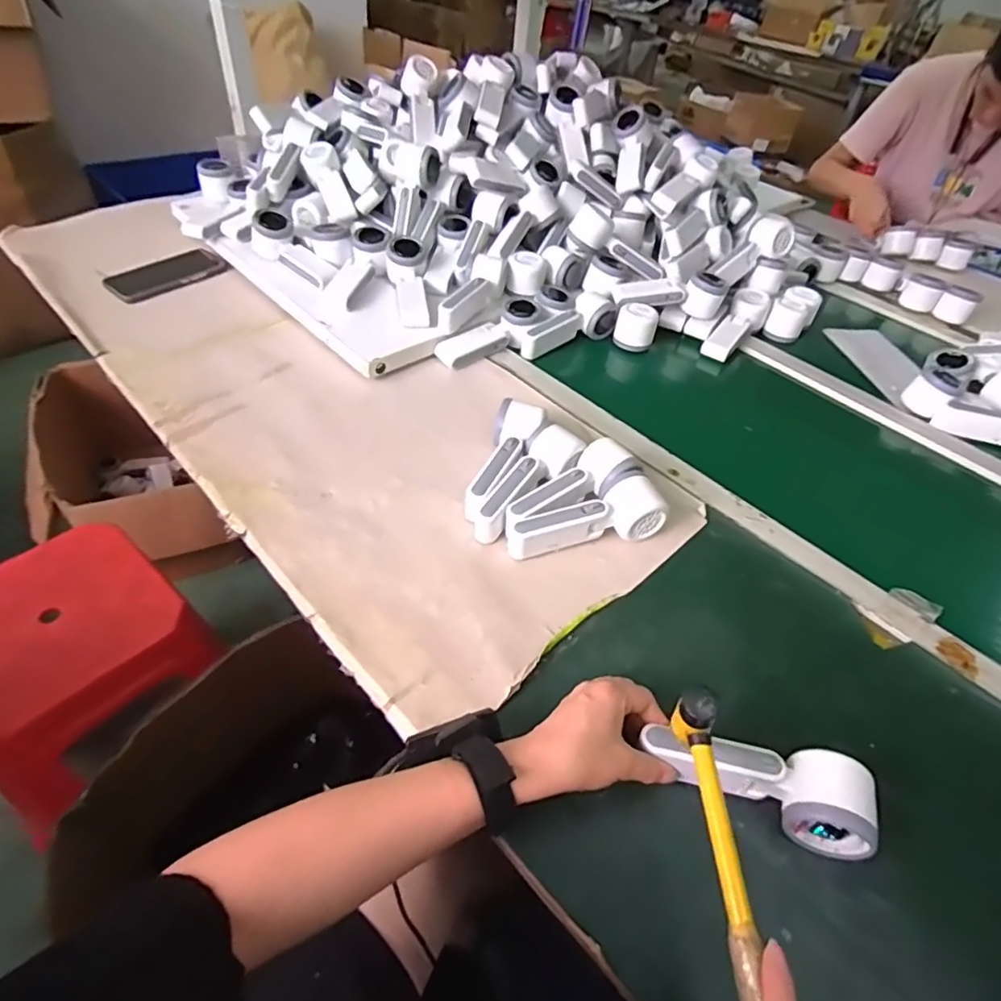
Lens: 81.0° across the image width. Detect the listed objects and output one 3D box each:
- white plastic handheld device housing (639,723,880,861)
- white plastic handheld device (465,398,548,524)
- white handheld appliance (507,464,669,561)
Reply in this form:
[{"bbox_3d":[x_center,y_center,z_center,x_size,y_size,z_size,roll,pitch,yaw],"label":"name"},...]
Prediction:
[{"bbox_3d":[0.187,0.203,0.439,0.163,0.040,0.059,17,46,10],"label":"white plastic handheld device housing"},{"bbox_3d":[0.005,-0.038,0.640,0.050,0.059,0.158,15,46,7],"label":"white plastic handheld device"},{"bbox_3d":[0.084,0.014,0.601,0.162,0.055,0.072,-14,49,-20],"label":"white handheld appliance"}]

